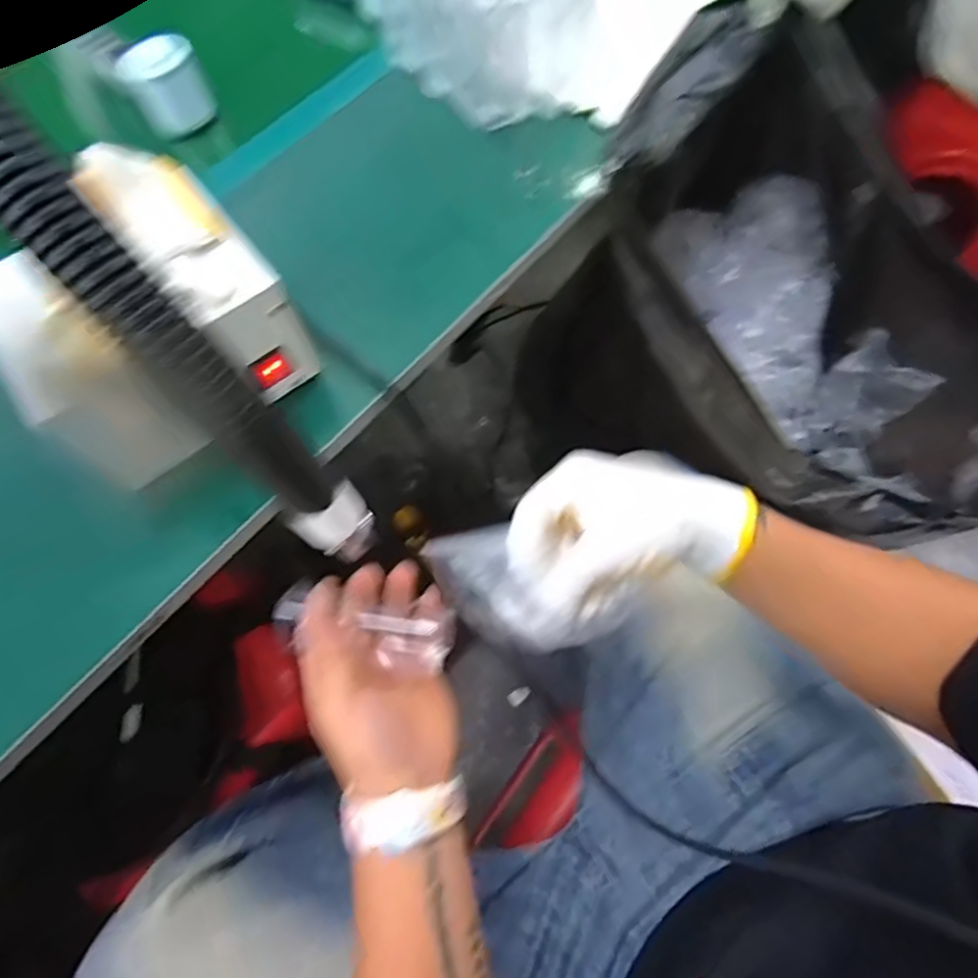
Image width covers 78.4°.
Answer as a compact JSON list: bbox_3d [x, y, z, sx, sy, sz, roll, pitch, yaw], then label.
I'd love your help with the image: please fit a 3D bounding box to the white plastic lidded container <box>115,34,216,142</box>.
[{"bbox_3d":[-0.303,-0.380,0.569,0.065,0.058,0.059,-24,69,-8],"label":"white plastic lidded container"}]

